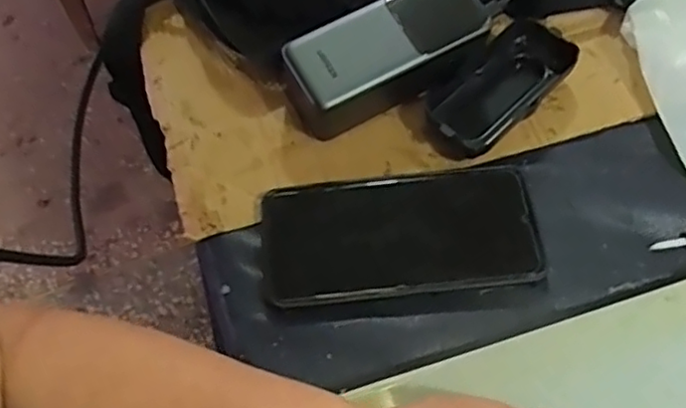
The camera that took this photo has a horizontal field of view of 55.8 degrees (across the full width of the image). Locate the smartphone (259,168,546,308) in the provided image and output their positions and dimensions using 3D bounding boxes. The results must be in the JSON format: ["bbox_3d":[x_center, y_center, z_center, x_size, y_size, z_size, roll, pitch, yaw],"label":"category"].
[{"bbox_3d":[0.033,0.019,0.394,0.160,0.012,0.077,-6,63,0],"label":"smartphone"}]

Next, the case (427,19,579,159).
[{"bbox_3d":[0.102,-0.076,0.427,0.111,0.024,0.051,-40,68,-16],"label":"case"}]

